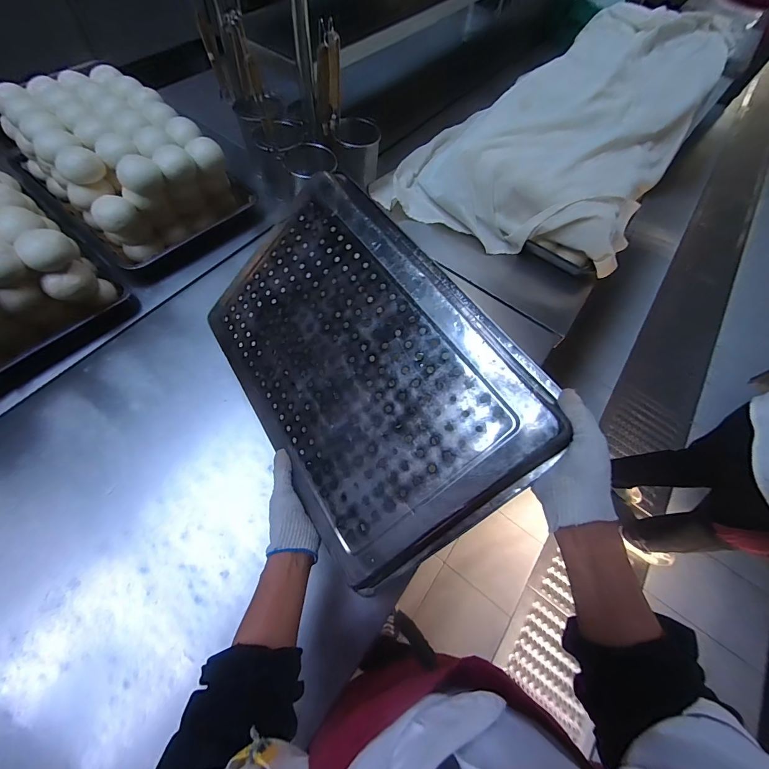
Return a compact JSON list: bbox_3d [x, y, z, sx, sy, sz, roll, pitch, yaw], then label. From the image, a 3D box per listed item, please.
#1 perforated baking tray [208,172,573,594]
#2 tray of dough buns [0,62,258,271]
[{"bbox_3d":[-0.046,-0.037,0.518,0.357,0.054,0.548,-43,67,16],"label":"perforated baking tray"},{"bbox_3d":[-0.672,-0.581,0.888,0.553,0.180,0.368,40,66,13],"label":"tray of dough buns"}]

